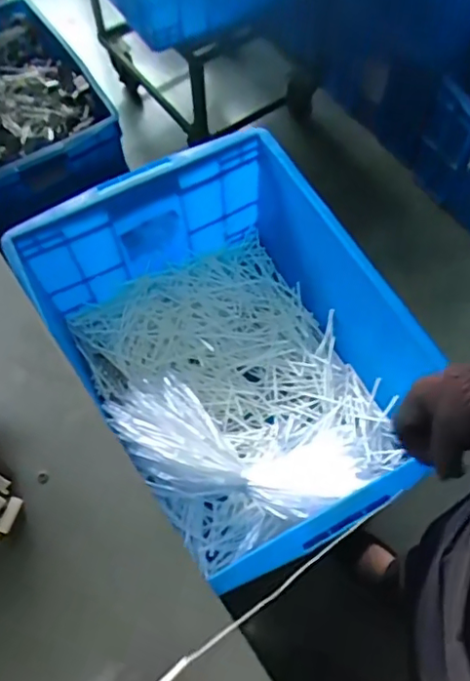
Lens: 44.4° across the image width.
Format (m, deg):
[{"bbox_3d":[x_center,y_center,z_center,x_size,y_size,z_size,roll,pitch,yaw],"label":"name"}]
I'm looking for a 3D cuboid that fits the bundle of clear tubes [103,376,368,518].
[{"bbox_3d":[-0.010,0.147,0.780,0.348,0.081,0.151,18,65,11],"label":"bundle of clear tubes"}]

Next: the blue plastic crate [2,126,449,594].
[{"bbox_3d":[0.000,0.020,0.782,0.367,0.239,0.511,-31,66,-13],"label":"blue plastic crate"}]

